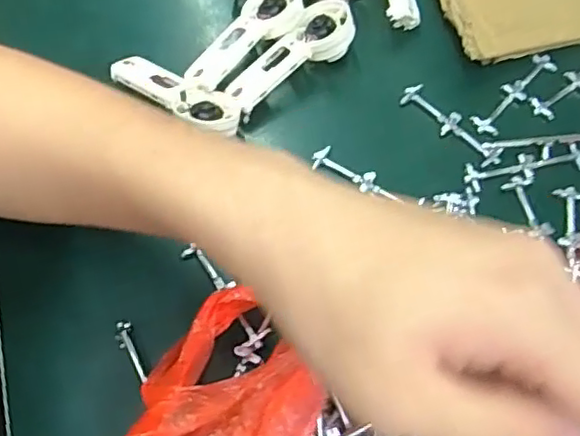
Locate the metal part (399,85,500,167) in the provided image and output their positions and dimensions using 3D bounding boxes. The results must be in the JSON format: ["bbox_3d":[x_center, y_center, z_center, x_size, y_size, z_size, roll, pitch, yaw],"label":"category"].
[{"bbox_3d":[0.098,-0.058,0.379,0.017,0.004,0.069,-42,72,-17],"label":"metal part"}]

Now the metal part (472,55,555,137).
[{"bbox_3d":[0.141,-0.078,0.386,0.016,0.004,0.072,40,72,17],"label":"metal part"}]

